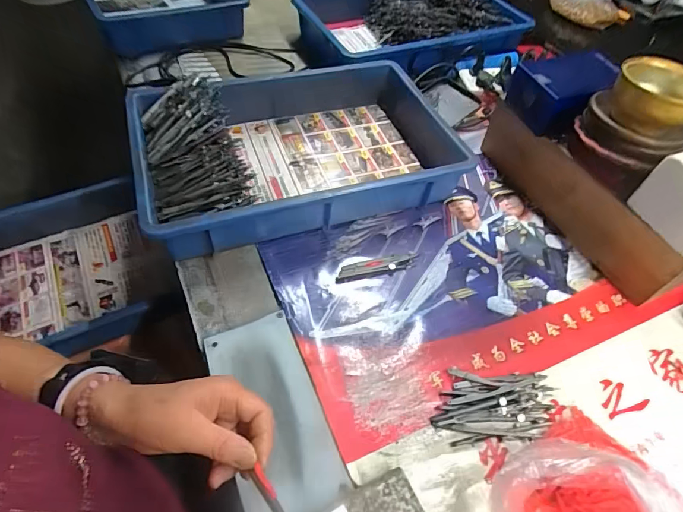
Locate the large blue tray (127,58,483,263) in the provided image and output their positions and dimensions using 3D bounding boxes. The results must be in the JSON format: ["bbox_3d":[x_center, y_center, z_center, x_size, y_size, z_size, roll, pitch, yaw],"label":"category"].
[{"bbox_3d":[-0.050,-0.162,0.618,0.461,0.101,0.303,-14,55,-14],"label":"large blue tray"}]

